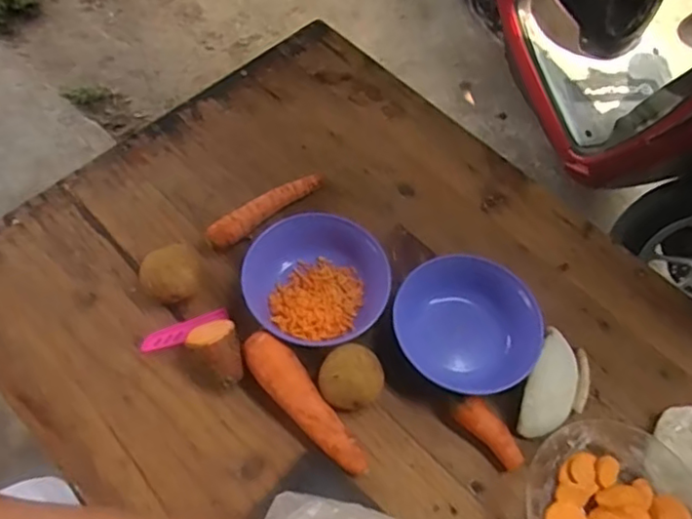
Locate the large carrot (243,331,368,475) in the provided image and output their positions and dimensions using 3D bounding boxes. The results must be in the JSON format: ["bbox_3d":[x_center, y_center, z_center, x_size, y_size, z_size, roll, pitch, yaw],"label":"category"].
[{"bbox_3d":[-0.037,0.135,0.588,0.042,0.041,0.158,-39,70,-19],"label":"large carrot"}]

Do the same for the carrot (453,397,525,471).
[{"bbox_3d":[0.137,0.165,0.591,0.029,0.025,0.074,-38,70,-19],"label":"carrot"}]

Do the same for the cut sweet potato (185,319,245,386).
[{"bbox_3d":[-0.125,0.089,0.604,0.046,0.042,0.067,-17,64,-10],"label":"cut sweet potato"}]

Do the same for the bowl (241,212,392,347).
[{"bbox_3d":[-0.031,0.025,0.644,0.142,0.058,0.130,1,62,-1],"label":"bowl"}]

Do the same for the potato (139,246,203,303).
[{"bbox_3d":[-0.177,0.018,0.640,0.060,0.046,0.049,-24,65,-13],"label":"potato"}]

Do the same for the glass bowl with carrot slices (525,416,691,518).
[{"bbox_3d":[0.240,0.230,0.565,0.152,0.035,0.156,1,62,-1],"label":"glass bowl with carrot slices"}]

